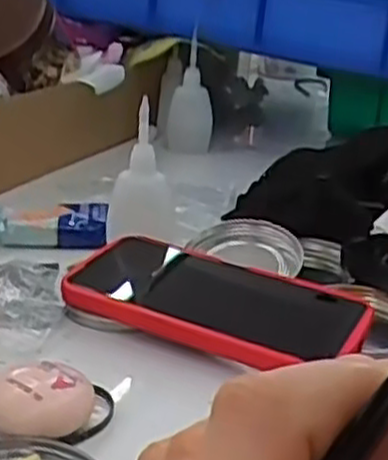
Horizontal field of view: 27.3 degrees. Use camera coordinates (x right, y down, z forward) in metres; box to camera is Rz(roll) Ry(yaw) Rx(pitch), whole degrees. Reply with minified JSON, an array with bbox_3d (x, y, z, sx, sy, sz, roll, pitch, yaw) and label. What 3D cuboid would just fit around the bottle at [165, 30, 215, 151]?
[{"bbox_3d":[-0.002,-0.127,0.774,0.042,0.105,0.052,4,23,-3],"label":"bottle"}]

